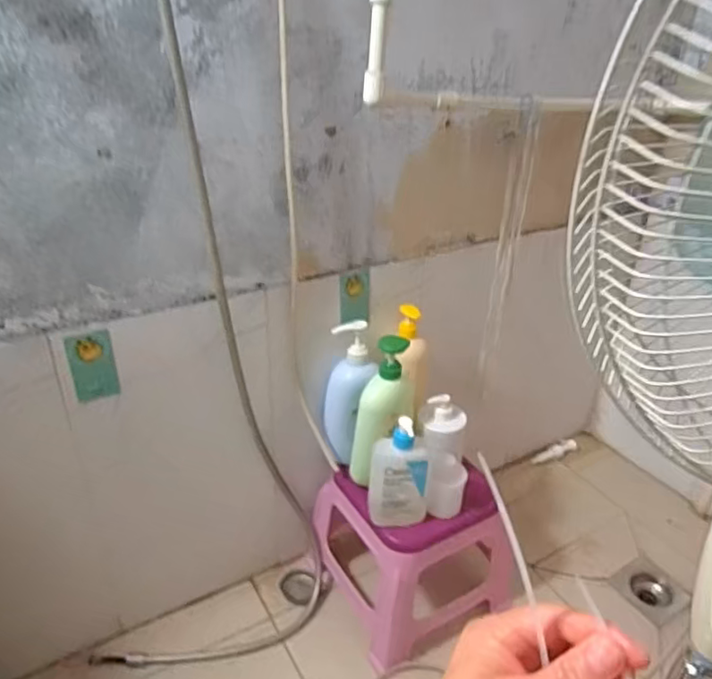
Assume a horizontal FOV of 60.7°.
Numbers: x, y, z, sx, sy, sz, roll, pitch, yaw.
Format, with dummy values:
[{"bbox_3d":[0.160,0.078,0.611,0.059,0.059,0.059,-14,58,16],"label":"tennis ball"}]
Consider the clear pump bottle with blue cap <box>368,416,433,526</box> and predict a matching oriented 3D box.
[{"bbox_3d":[0.073,0.213,0.974,0.099,0.190,0.047,-4,30,-11],"label":"clear pump bottle with blue cap"}]

